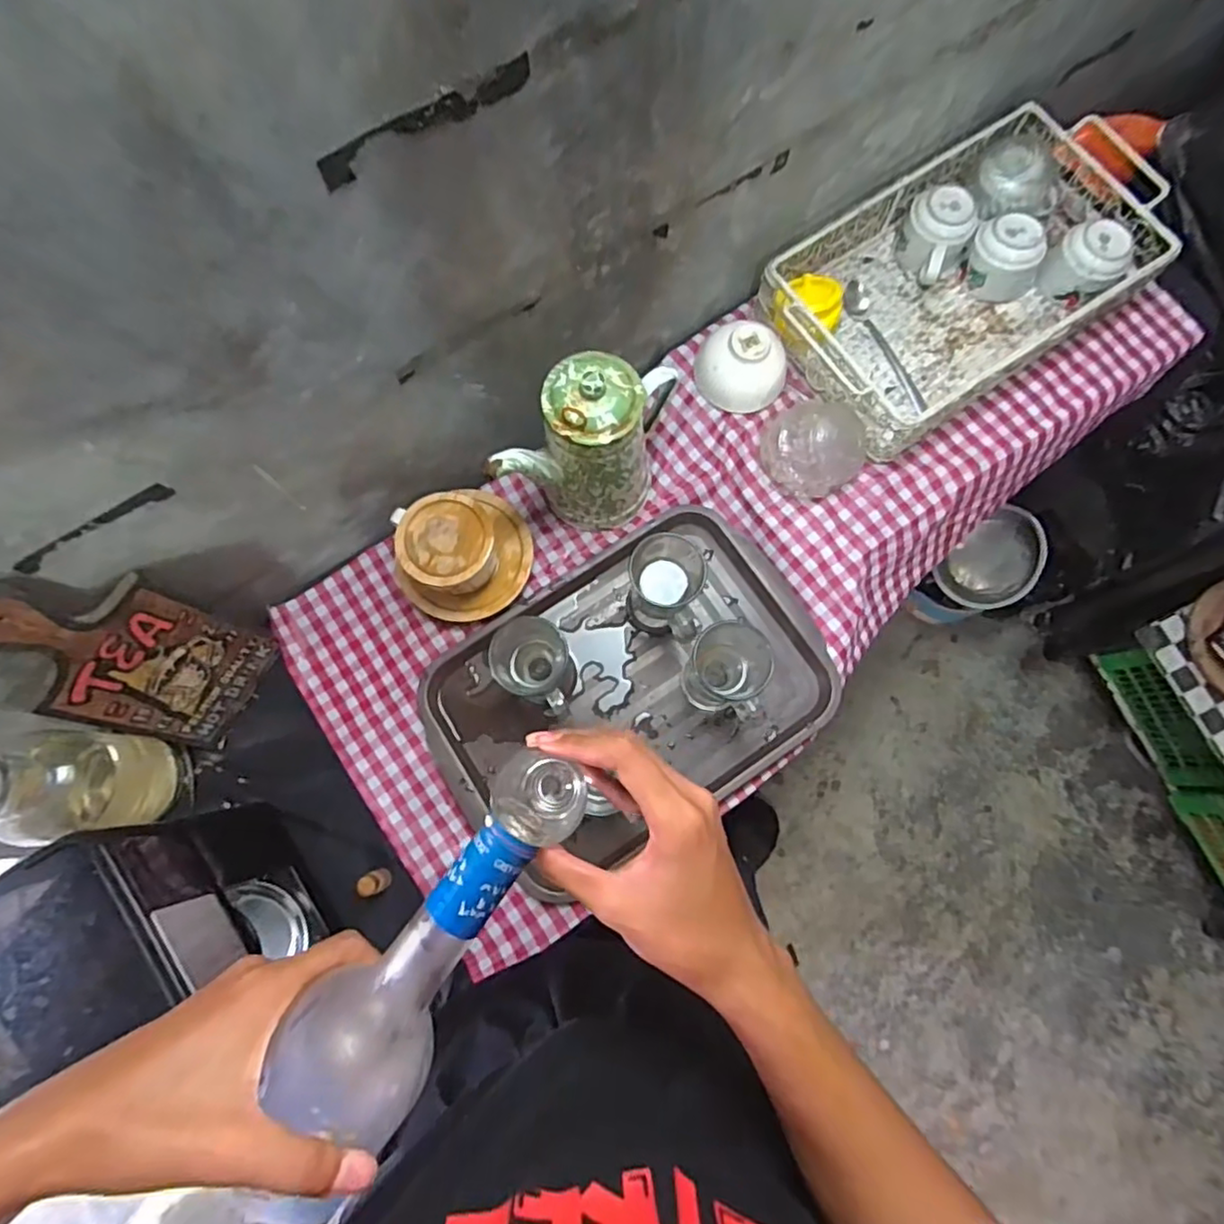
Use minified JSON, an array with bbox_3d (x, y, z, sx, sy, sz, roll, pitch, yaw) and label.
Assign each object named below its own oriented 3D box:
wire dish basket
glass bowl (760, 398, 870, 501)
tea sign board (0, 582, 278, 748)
[{"bbox_3d":[0.416,-0.406,0.769,0.443,0.085,0.271,-33,79,-7],"label":"wire dish basket"},{"bbox_3d":[0.233,-0.197,0.732,0.110,0.081,0.104,0,77,0],"label":"glass bowl"},{"bbox_3d":[-0.447,0.049,0.603,0.015,0.270,0.135,28,79,20],"label":"tea sign board"}]

